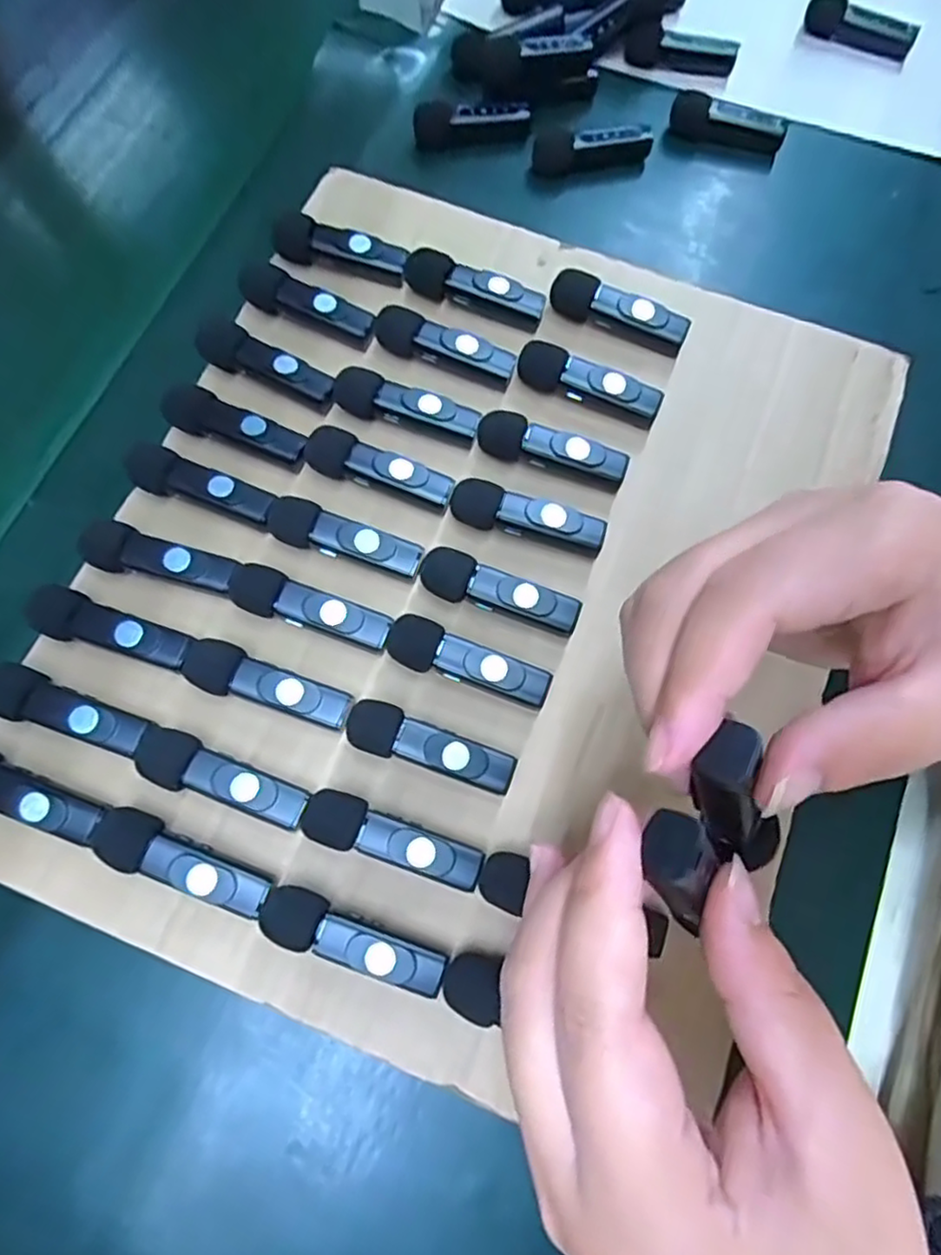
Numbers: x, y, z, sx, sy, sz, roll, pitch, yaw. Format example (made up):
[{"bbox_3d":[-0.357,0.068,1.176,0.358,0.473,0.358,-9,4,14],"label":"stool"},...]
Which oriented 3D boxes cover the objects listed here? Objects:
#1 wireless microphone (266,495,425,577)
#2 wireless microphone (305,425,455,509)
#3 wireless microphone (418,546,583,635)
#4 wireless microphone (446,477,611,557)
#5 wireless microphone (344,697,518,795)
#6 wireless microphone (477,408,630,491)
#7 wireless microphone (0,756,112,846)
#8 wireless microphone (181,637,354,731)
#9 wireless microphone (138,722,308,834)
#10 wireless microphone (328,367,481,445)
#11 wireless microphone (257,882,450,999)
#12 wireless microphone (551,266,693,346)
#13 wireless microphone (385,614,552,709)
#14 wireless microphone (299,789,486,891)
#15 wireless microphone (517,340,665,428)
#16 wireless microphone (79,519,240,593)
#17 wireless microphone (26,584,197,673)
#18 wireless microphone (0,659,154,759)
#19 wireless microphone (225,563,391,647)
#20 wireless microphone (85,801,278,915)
[{"bbox_3d":[-0.051,-0.035,0.276,0.063,0.013,0.017,19,73,7],"label":"wireless microphone"},{"bbox_3d":[-0.038,-0.067,0.285,0.062,0.016,0.017,16,72,6],"label":"wireless microphone"},{"bbox_3d":[0.012,-0.014,0.272,0.064,0.015,0.018,17,73,7],"label":"wireless microphone"},{"bbox_3d":[0.024,-0.045,0.280,0.063,0.017,0.017,17,73,7],"label":"wireless microphone"},{"bbox_3d":[-0.015,0.045,0.254,0.063,0.015,0.018,18,73,7],"label":"wireless microphone"},{"bbox_3d":[0.035,-0.075,0.289,0.063,0.018,0.015,19,73,7],"label":"wireless microphone"},{"bbox_3d":[-0.161,0.060,0.243,0.063,0.017,0.018,22,73,8],"label":"wireless microphone"},{"bbox_3d":[-0.077,0.023,0.258,0.064,0.015,0.019,21,73,8],"label":"wireless microphone"},{"bbox_3d":[-0.091,0.057,0.248,0.064,0.016,0.019,22,73,8],"label":"wireless microphone"},{"bbox_3d":[-0.028,-0.096,0.292,0.063,0.012,0.017,17,73,7],"label":"wireless microphone"},{"bbox_3d":[-0.040,0.108,0.233,0.065,0.016,0.018,21,73,8],"label":"wireless microphone"},{"bbox_3d":[0.068,-0.145,0.308,0.063,0.018,0.014,19,73,7],"label":"wireless microphone"},{"bbox_3d":[-0.001,0.014,0.264,0.064,0.012,0.019,18,73,7],"label":"wireless microphone"},{"bbox_3d":[-0.028,0.077,0.244,0.065,0.014,0.018,17,73,7],"label":"wireless microphone"},{"bbox_3d":[0.052,-0.107,0.298,0.064,0.018,0.015,23,73,9],"label":"wireless microphone"},{"bbox_3d":[-0.123,-0.027,0.270,0.061,0.016,0.019,12,72,5],"label":"wireless microphone"},{"bbox_3d":[-0.139,0.002,0.262,0.063,0.016,0.018,19,73,7],"label":"wireless microphone"},{"bbox_3d":[-0.150,0.032,0.252,0.062,0.016,0.019,22,73,8],"label":"wireless microphone"},{"bbox_3d":[-0.064,-0.007,0.267,0.065,0.015,0.019,22,73,8],"label":"wireless microphone"},{"bbox_3d":[-0.102,0.083,0.239,0.065,0.016,0.018,21,73,8],"label":"wireless microphone"}]

